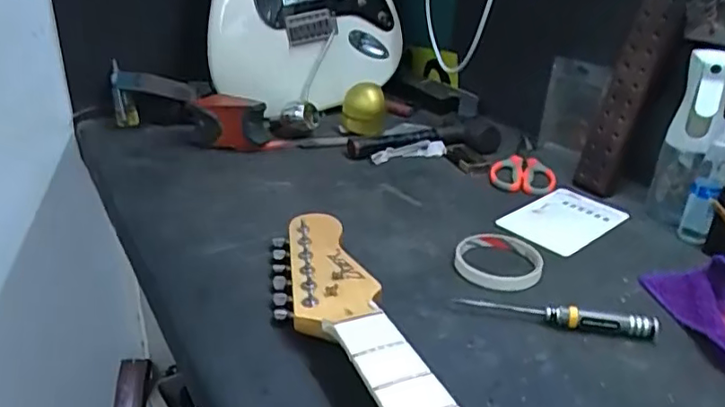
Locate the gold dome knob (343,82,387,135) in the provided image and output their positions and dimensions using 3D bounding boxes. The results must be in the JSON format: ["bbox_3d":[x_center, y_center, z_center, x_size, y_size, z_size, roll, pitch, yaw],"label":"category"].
[{"bbox_3d":[0.001,-0.143,0.895,0.060,0.066,0.051,2,27,2],"label":"gold dome knob"}]

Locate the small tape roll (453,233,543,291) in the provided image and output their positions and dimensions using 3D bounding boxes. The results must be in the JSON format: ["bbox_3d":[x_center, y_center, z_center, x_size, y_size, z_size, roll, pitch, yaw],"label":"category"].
[{"bbox_3d":[0.134,0.055,0.590,0.082,0.015,0.086,6,28,11],"label":"small tape roll"}]

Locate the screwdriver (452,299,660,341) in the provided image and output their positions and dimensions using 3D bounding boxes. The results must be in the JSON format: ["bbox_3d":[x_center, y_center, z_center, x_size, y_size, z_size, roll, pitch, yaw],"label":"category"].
[{"bbox_3d":[0.167,0.096,0.517,0.164,0.017,0.019,7,28,12],"label":"screwdriver"}]

